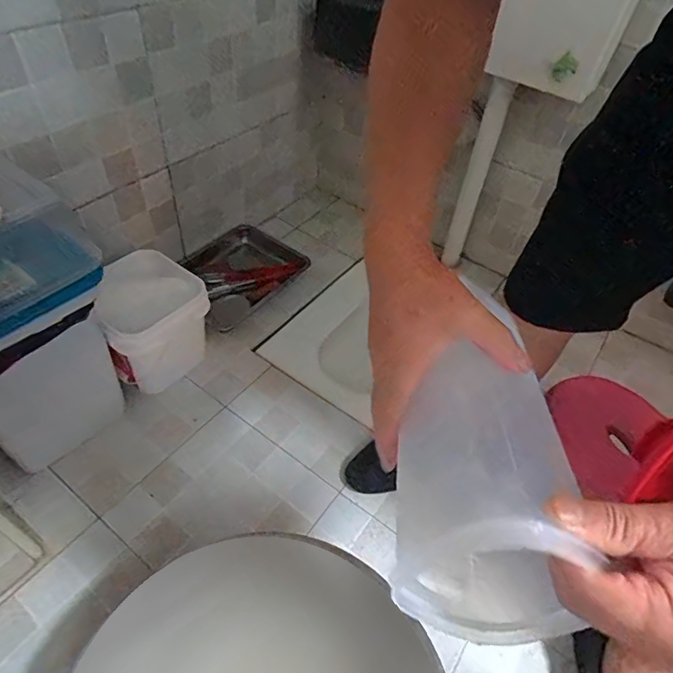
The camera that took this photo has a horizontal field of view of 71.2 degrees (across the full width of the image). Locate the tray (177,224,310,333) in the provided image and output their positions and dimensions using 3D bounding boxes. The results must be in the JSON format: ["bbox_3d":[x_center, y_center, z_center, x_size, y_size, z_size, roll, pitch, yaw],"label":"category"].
[{"bbox_3d":[-0.266,-0.178,1.234,0.280,0.054,0.353,32,52,21],"label":"tray"}]

